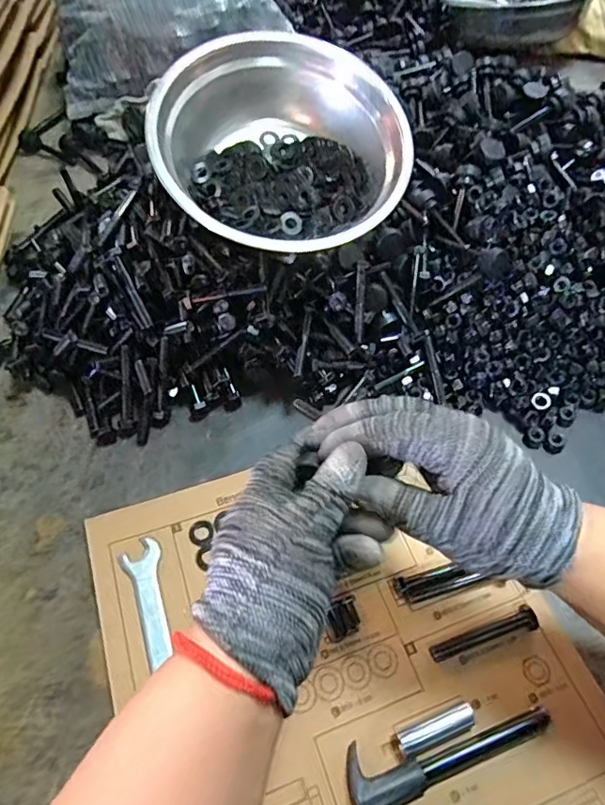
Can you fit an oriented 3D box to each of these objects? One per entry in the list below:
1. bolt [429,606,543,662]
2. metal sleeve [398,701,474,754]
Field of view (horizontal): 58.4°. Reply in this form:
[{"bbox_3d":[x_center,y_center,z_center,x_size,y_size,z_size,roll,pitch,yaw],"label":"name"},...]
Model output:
[{"bbox_3d":[0.125,0.162,0.375,0.075,0.010,0.014,-22,59,1],"label":"bolt"},{"bbox_3d":[0.085,0.206,0.342,0.052,0.010,0.014,-18,59,-12],"label":"metal sleeve"}]

